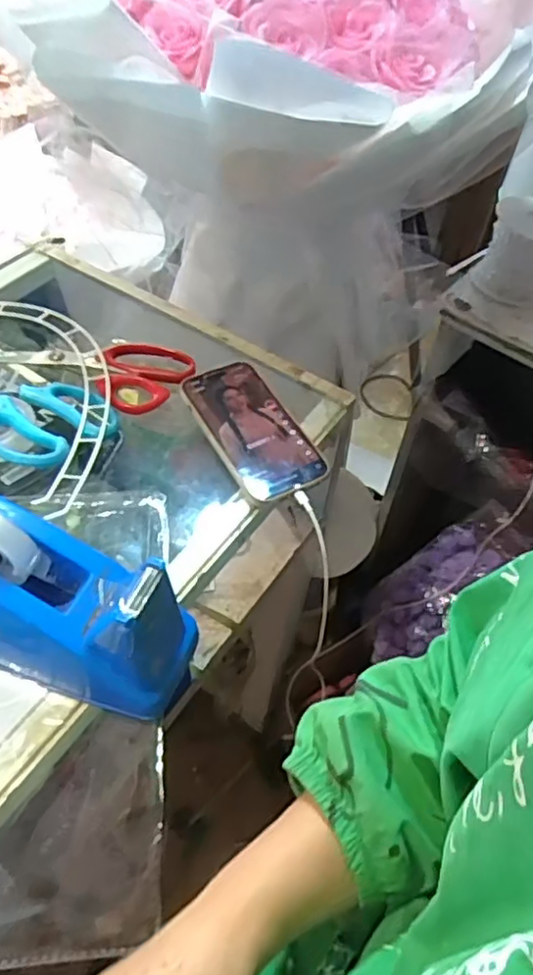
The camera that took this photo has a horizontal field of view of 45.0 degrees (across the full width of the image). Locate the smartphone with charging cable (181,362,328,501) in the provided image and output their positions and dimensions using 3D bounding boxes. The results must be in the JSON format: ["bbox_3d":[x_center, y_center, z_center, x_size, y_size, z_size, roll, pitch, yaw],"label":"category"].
[{"bbox_3d":[-0.012,-0.050,0.544,0.073,0.017,0.147,-22,57,-21],"label":"smartphone with charging cable"}]

